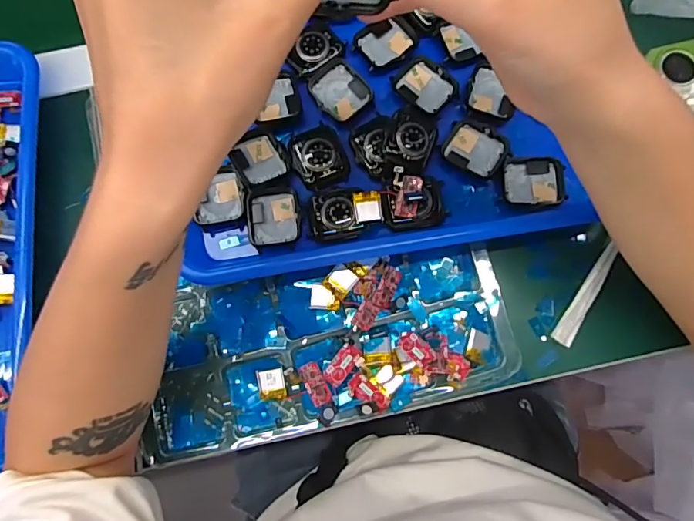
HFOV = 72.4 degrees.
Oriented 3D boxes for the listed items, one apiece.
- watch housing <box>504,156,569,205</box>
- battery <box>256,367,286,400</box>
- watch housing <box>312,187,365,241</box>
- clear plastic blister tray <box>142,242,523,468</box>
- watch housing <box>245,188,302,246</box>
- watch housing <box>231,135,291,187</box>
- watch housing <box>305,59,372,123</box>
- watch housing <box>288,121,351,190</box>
[{"bbox_3d":[0.133,-0.056,0.337,0.043,0.006,0.034,0,78,1],"label":"watch housing"},{"bbox_3d":[-0.052,0.086,0.328,0.018,0.006,0.021,-5,78,0],"label":"battery"},{"bbox_3d":[-0.008,-0.031,0.330,0.035,0.011,0.034,-7,78,-1],"label":"watch housing"},{"bbox_3d":[-0.013,0.057,0.327,0.248,0.020,0.125,-12,82,-1],"label":"clear plastic blister tray"},{"bbox_3d":[-0.051,-0.031,0.332,0.036,0.011,0.039,-10,78,-1],"label":"watch housing"},{"bbox_3d":[-0.061,-0.071,0.337,0.036,0.007,0.036,-29,75,-17],"label":"watch housing"},{"bbox_3d":[-0.005,-0.124,0.346,0.039,0.011,0.041,-37,80,-6],"label":"watch housing"},{"bbox_3d":[-0.020,-0.074,0.339,0.037,0.009,0.045,-23,79,-4],"label":"watch housing"}]

